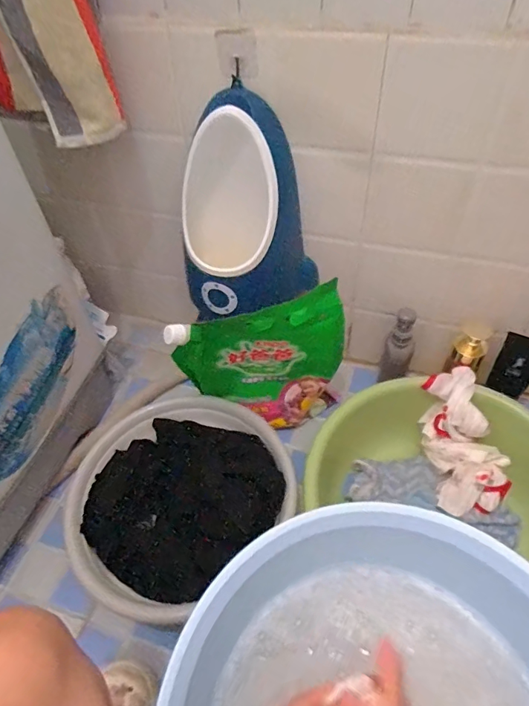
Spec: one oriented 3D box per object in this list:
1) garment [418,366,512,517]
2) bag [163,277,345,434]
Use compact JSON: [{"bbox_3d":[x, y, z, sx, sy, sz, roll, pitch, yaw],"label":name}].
[{"bbox_3d":[0.320,0.140,0.748,0.110,0.078,0.230,-5,72,0],"label":"garment"},{"bbox_3d":[-0.001,0.032,0.761,0.269,0.307,0.057,-12,48,-7],"label":"bag"}]

